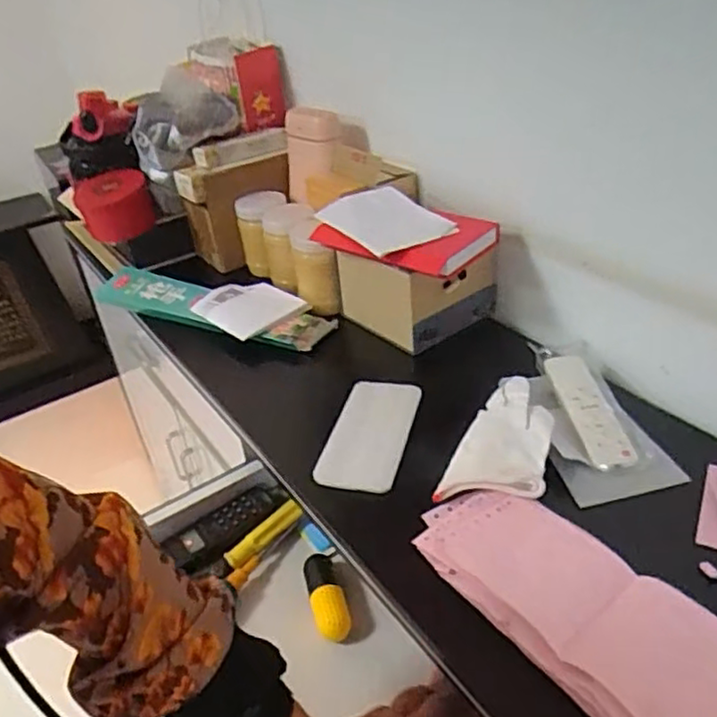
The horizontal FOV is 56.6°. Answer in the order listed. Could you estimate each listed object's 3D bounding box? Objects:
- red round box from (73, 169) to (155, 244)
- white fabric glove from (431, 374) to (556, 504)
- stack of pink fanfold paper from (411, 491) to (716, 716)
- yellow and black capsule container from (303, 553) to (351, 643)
[{"bbox_3d":[-0.339,-0.218,0.941,0.082,0.078,0.083,-5,34,3],"label":"red round box"},{"bbox_3d":[0.135,0.071,0.592,0.076,0.020,0.165,11,38,26],"label":"white fabric glove"},{"bbox_3d":[0.154,0.173,0.450,0.111,0.028,0.268,-29,39,-28],"label":"stack of pink fanfold paper"},{"bbox_3d":[-0.031,0.219,0.626,0.033,0.026,0.087,-12,34,-7],"label":"yellow and black capsule container"}]

